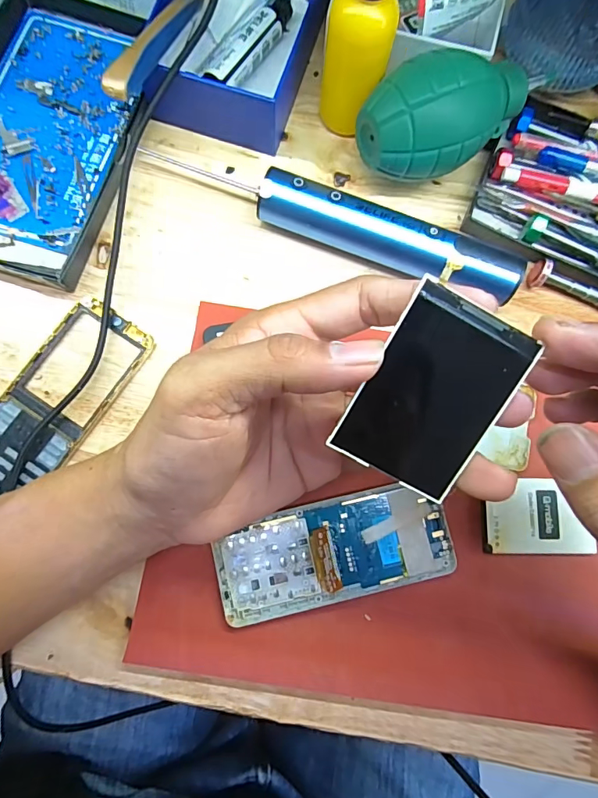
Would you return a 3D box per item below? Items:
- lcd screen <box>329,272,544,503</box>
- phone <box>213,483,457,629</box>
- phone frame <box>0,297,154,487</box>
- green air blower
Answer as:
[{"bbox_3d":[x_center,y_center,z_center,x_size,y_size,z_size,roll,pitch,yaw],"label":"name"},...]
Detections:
[{"bbox_3d":[0.045,-0.001,0.146,0.044,0.004,0.062,27,102,-6],"label":"lcd screen"},{"bbox_3d":[0.019,0.079,0.226,0.120,0.008,0.049,-13,82,-4],"label":"phone"},{"bbox_3d":[-0.135,0.003,0.239,0.051,0.010,0.120,35,81,3],"label":"phone frame"},{"bbox_3d":[0.083,-0.154,0.246,0.100,0.051,0.049,-18,83,-3],"label":"green air blower"}]

